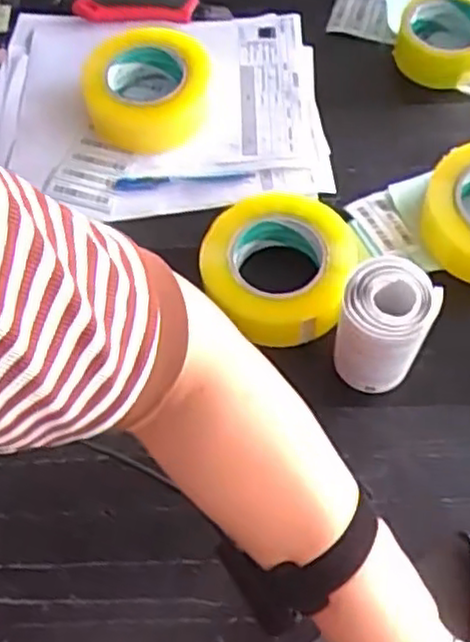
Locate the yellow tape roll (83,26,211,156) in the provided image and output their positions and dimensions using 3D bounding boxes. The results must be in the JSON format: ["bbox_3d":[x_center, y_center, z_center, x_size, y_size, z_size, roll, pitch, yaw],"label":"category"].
[{"bbox_3d":[-0.088,-0.234,0.753,0.136,0.052,0.133,-11,63,-3],"label":"yellow tape roll"}]

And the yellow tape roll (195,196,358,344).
[{"bbox_3d":[0.034,-0.046,0.636,0.129,0.049,0.139,15,65,10],"label":"yellow tape roll"}]

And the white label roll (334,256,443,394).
[{"bbox_3d":[0.115,0.006,0.573,0.065,0.105,0.065,-1,63,2],"label":"white label roll"}]

